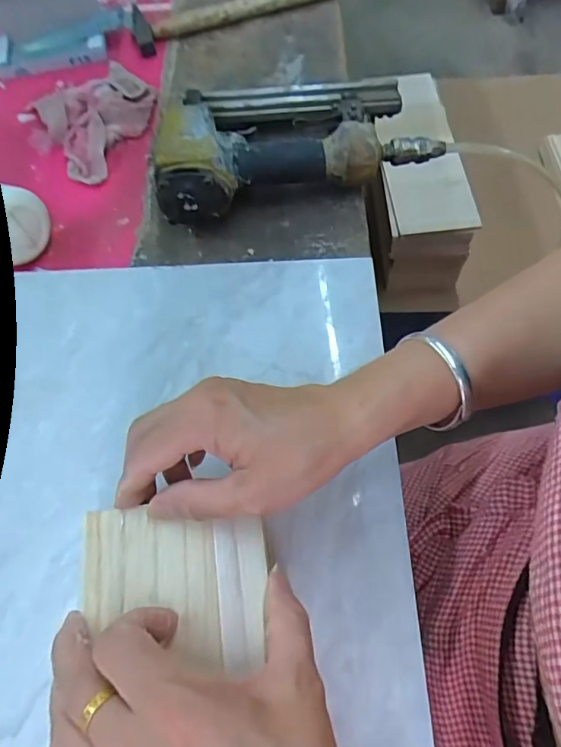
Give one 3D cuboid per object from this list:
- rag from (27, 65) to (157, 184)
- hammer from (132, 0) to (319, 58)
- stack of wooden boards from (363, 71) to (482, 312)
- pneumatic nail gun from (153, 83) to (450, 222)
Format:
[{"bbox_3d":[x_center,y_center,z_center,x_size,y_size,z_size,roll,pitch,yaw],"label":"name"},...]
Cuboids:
[{"bbox_3d":[-0.187,-0.268,0.504,0.126,0.036,0.137,-32,69,-12],"label":"rag"},{"bbox_3d":[-0.051,-0.431,0.579,0.247,0.029,0.047,-22,67,-8],"label":"hammer"},{"bbox_3d":[0.183,-0.254,0.705,0.124,0.174,0.271,-5,66,-1],"label":"stack of wooden boards"},{"bbox_3d":[0.011,-0.224,0.453,0.245,0.060,0.153,-8,66,-2],"label":"pneumatic nail gun"}]

